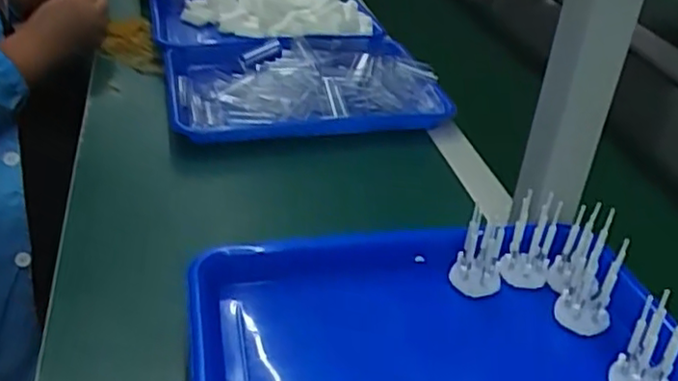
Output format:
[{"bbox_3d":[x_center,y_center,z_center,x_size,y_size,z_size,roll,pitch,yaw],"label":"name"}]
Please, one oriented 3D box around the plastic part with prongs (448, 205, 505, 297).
[{"bbox_3d":[0.108,0.049,0.520,0.036,0.067,0.025,14,34,12],"label":"plastic part with prongs"}]

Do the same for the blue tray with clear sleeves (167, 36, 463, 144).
[{"bbox_3d":[-0.055,-0.147,0.904,0.338,0.056,0.262,-4,35,-14],"label":"blue tray with clear sleeves"}]

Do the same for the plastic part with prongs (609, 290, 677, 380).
[{"bbox_3d":[0.200,0.103,0.433,0.036,0.074,0.033,23,37,25],"label":"plastic part with prongs"}]

